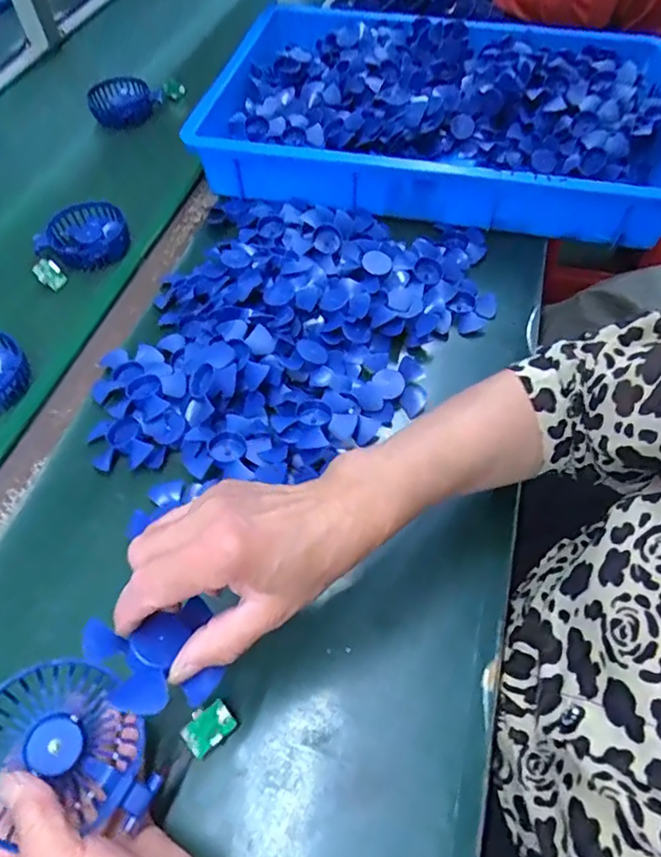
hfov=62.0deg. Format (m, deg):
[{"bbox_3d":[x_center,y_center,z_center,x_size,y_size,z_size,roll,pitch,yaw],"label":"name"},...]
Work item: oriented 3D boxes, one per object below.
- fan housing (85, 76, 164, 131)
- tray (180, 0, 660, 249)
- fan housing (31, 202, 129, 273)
[{"bbox_3d":[-0.301,-0.479,0.807,0.098,0.040,0.084,-14,58,-8],"label":"fan housing"},{"bbox_3d":[0.142,-0.417,0.703,0.551,0.079,0.365,12,58,9],"label":"tray"},{"bbox_3d":[-0.287,-0.220,0.638,0.101,0.028,0.084,-21,59,-12],"label":"fan housing"}]

